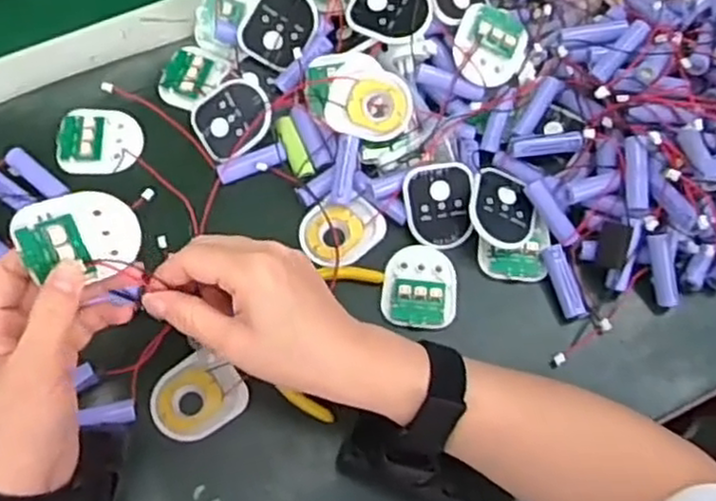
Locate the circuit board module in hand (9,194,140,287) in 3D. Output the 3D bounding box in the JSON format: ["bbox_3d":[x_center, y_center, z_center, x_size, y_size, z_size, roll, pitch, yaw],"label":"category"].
[{"bbox_3d":[-0.140,-0.007,0.368,0.057,0.044,0.011,-15,23,-19],"label":"circuit board module in hand"}]

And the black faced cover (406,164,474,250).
[{"bbox_3d":[0.056,-0.031,0.507,0.045,0.016,0.058,1,95,-5],"label":"black faced cover"}]

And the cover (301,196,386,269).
[{"bbox_3d":[-0.011,-0.014,0.511,0.055,0.013,0.046,-40,76,-16],"label":"cover"}]

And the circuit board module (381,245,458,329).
[{"bbox_3d":[0.043,0.024,0.499,0.050,0.010,0.060,7,69,0],"label":"circuit board module"}]

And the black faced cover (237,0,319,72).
[{"bbox_3d":[-0.058,-0.164,0.530,0.047,0.009,0.062,29,104,-14],"label":"black faced cover"}]

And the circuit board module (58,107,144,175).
[{"bbox_3d":[-0.187,-0.079,0.525,0.062,0.013,0.055,10,69,1],"label":"circuit board module"}]

